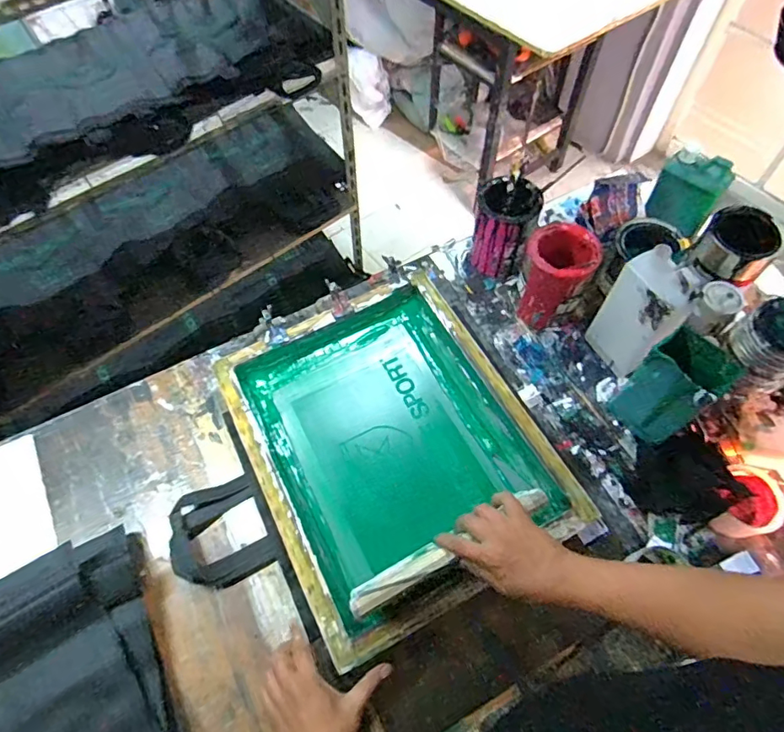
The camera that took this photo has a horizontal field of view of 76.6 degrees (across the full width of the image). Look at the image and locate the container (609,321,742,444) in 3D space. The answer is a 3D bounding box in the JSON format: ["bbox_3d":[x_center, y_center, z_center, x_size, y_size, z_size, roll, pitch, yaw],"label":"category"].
[{"bbox_3d":[0.387,0.037,0.699,0.076,0.221,0.091,-33,65,-15],"label":"container"}]

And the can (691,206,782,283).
[{"bbox_3d":[0.536,-0.187,0.772,0.094,0.075,0.102,-1,61,2],"label":"can"}]

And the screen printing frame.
[{"bbox_3d":[-0.001,0.111,0.772,0.397,0.064,0.493,-26,63,-11],"label":"screen printing frame"}]

